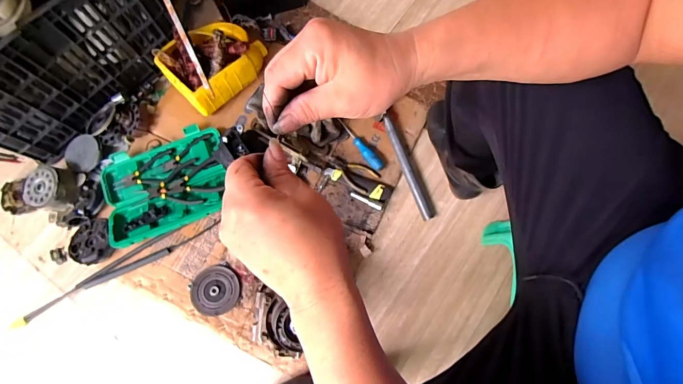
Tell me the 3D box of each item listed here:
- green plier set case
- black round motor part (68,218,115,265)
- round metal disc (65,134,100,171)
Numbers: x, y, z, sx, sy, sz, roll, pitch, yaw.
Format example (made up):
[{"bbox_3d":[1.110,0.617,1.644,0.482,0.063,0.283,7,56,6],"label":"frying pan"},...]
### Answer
[{"bbox_3d":[-0.419,-0.020,0.820,0.299,0.036,0.227,-19,76,-6],"label":"green plier set case"},{"bbox_3d":[-0.590,0.119,0.800,0.102,0.023,0.100,0,75,-1],"label":"black round motor part"},{"bbox_3d":[-0.653,-0.099,0.859,0.091,0.010,0.089,0,87,9],"label":"round metal disc"}]

